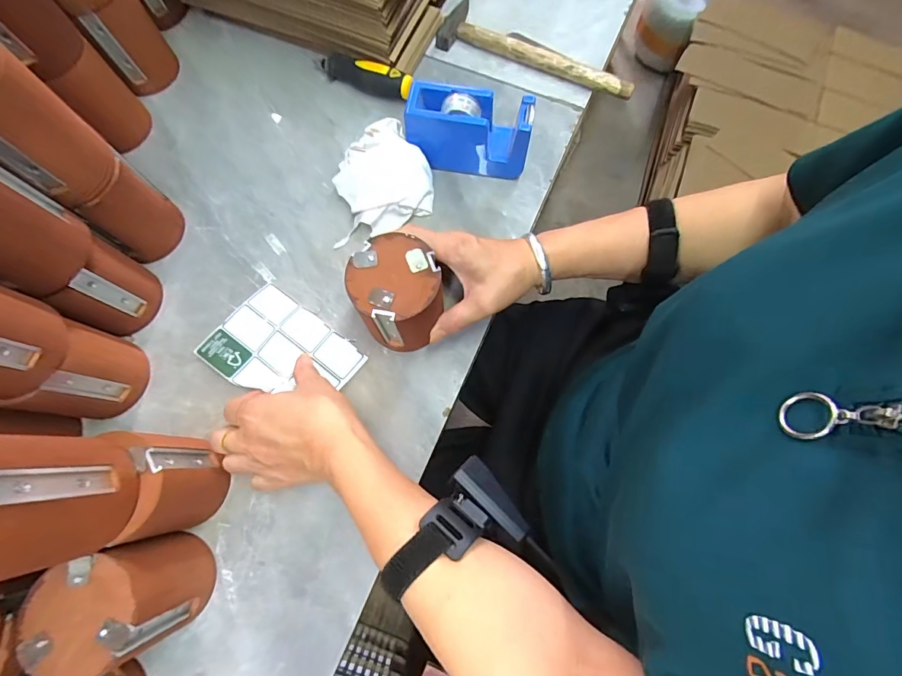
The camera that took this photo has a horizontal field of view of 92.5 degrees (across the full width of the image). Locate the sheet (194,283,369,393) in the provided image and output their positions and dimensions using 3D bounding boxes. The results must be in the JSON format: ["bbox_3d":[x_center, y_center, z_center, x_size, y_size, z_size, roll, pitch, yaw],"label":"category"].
[{"bbox_3d":[-0.168,0.015,0.434,0.136,0.006,0.098,35,75,7],"label":"sheet"}]

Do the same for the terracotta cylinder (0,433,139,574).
[{"bbox_3d":[-0.259,0.096,0.254,0.077,0.096,0.080,-10,74,-5],"label":"terracotta cylinder"}]

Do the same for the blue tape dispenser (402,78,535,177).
[{"bbox_3d":[0.019,-0.220,0.464,0.127,0.081,0.042,7,74,2],"label":"blue tape dispenser"}]

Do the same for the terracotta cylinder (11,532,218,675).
[{"bbox_3d":[-0.243,0.198,0.332,0.083,0.102,0.074,-19,75,-5],"label":"terracotta cylinder"}]

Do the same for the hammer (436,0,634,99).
[{"bbox_3d":[0.106,-0.356,0.528,0.241,0.026,0.068,19,75,5],"label":"hammer"}]

